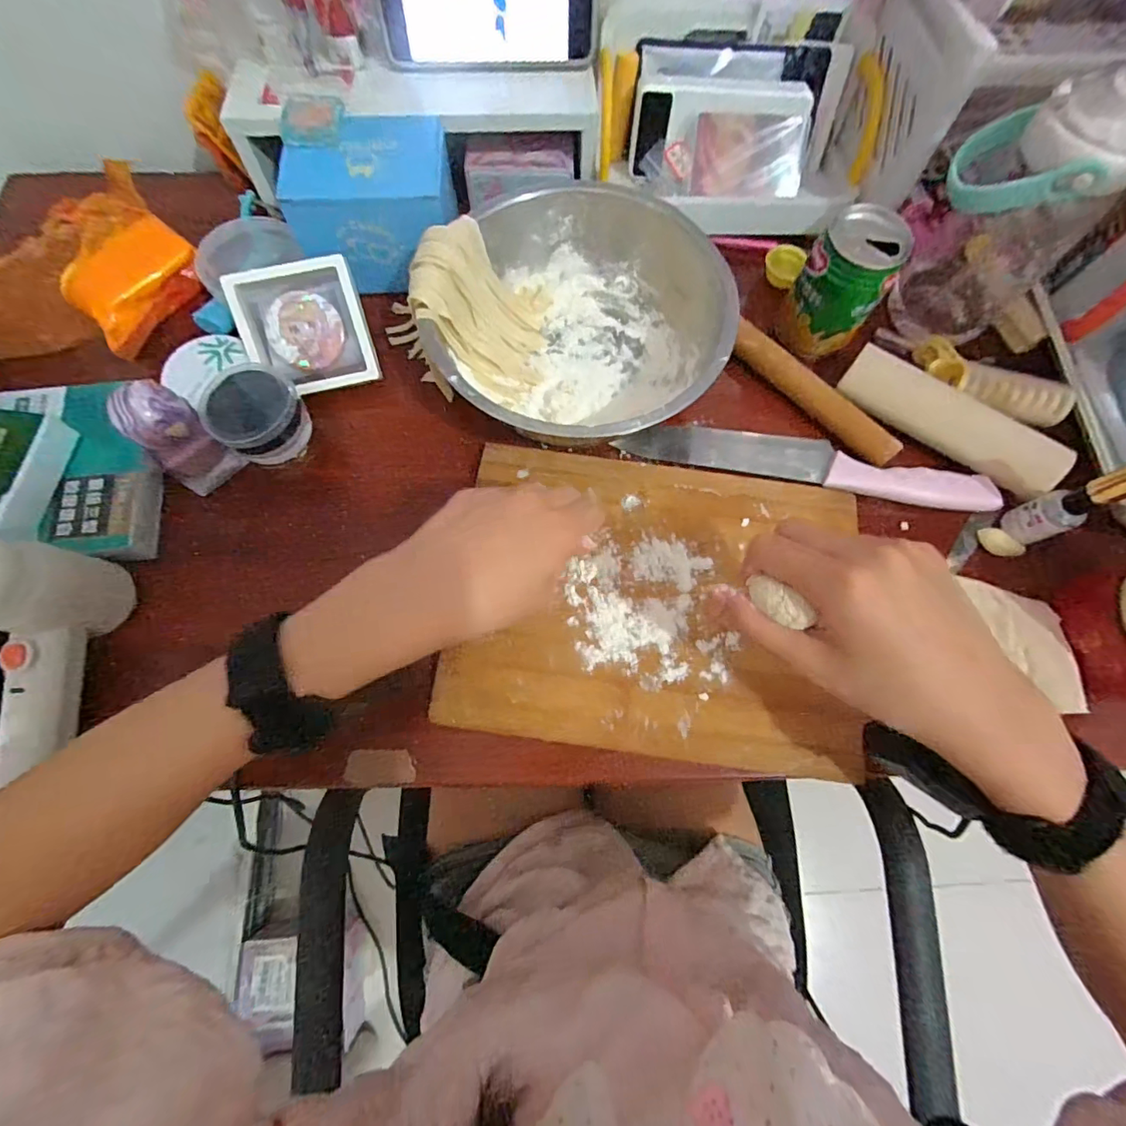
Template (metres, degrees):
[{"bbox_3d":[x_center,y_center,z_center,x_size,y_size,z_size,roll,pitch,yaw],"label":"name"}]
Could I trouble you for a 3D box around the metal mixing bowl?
[{"bbox_3d":[0.019,-0.172,0.391,0.195,0.078,0.211,0,72,-1],"label":"metal mixing bowl"}]

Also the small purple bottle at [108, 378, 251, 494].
[{"bbox_3d":[-0.264,-0.083,0.355,0.041,0.097,0.032,-43,78,-13],"label":"small purple bottle"}]

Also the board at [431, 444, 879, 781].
[{"bbox_3d":[0.066,0.019,0.358,0.270,0.009,0.213,8,72,2],"label":"board"}]

